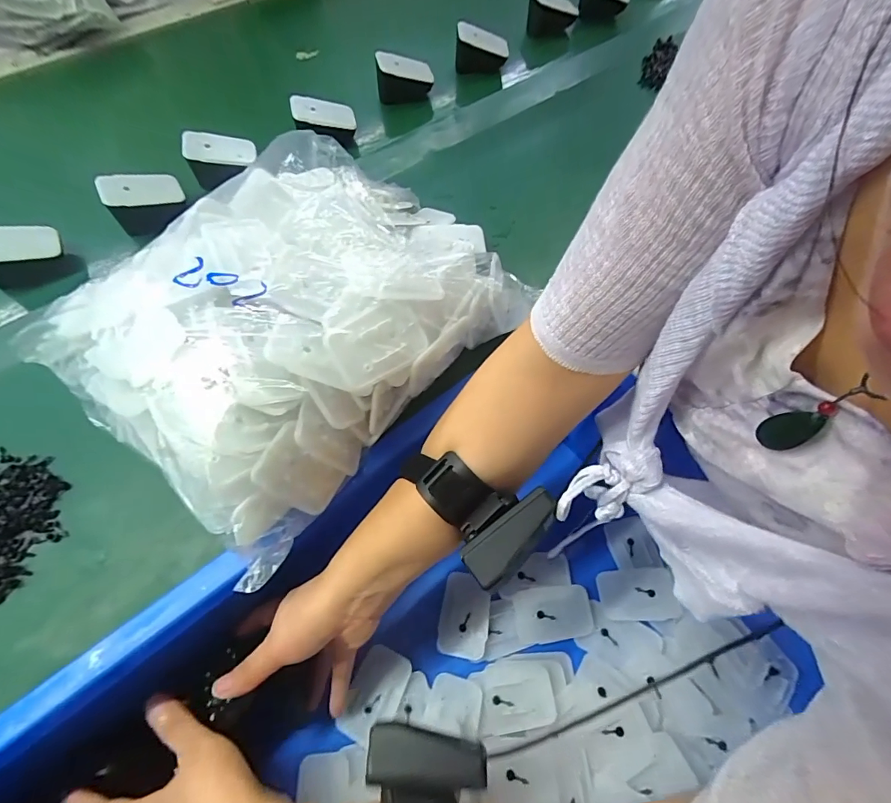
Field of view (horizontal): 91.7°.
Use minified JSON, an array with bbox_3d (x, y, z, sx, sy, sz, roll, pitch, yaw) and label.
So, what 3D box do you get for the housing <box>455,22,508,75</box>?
[{"bbox_3d":[0.048,-0.465,0.573,0.068,0.055,0.021,-5,64,-4],"label":"housing"}]

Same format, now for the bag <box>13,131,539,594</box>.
[{"bbox_3d":[-0.104,-0.083,0.334,0.230,0.108,0.313,38,68,16],"label":"bag"}]

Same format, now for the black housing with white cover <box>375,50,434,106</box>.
[{"bbox_3d":[-0.052,-0.408,0.544,0.068,0.051,0.028,-12,64,-8],"label":"black housing with white cover"}]

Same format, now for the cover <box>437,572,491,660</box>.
[{"bbox_3d":[0.019,0.201,0.407,0.043,0.007,0.069,10,64,3],"label":"cover"}]

